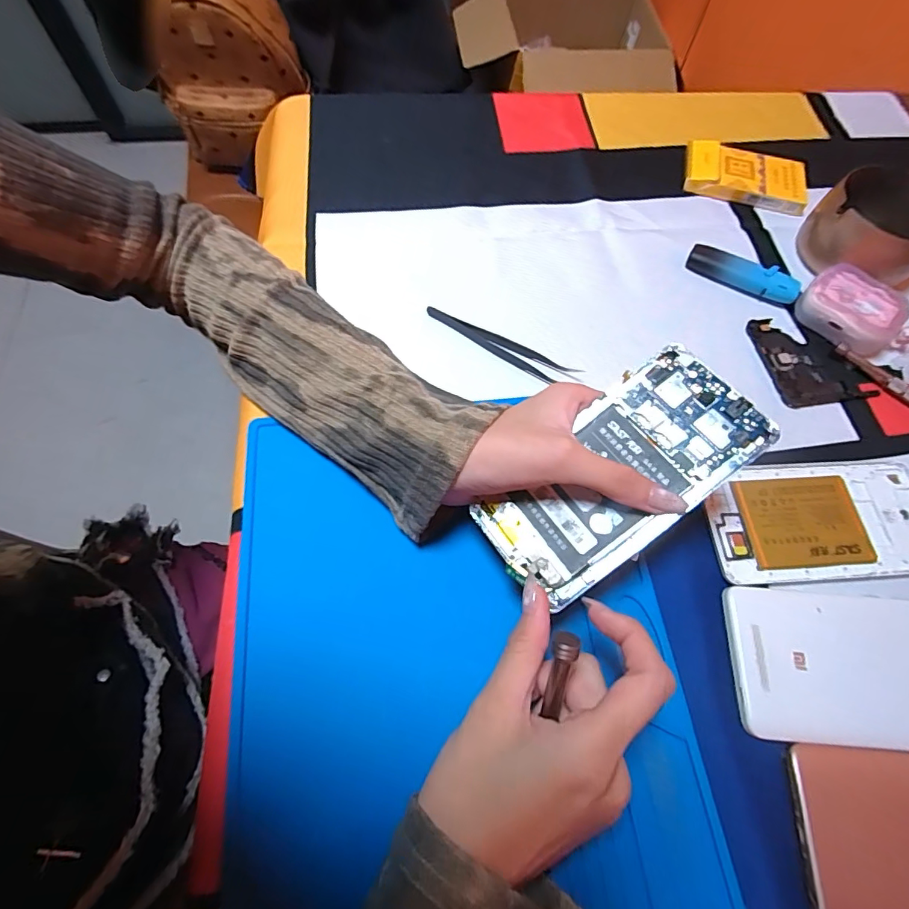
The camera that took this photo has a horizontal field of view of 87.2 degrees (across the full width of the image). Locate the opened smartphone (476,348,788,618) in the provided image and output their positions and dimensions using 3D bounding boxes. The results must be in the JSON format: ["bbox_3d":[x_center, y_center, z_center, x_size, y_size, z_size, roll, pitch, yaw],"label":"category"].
[{"bbox_3d":[0.081,0.011,0.240,0.140,0.006,0.069,-40,67,2],"label":"opened smartphone"}]

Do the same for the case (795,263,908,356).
[{"bbox_3d":[0.292,-0.107,0.350,0.050,0.028,0.064,-34,71,-17],"label":"case"}]

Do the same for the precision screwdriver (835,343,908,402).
[{"bbox_3d":[0.316,-0.045,0.334,0.011,0.009,0.102,-40,73,-19],"label":"precision screwdriver"}]

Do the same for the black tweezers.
[{"bbox_3d":[0.029,-0.075,0.333,0.111,0.007,0.017,24,66,8],"label":"black tweezers"}]

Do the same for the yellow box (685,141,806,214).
[{"bbox_3d":[0.254,-0.244,0.419,0.102,0.020,0.056,12,65,3],"label":"yellow box"}]

